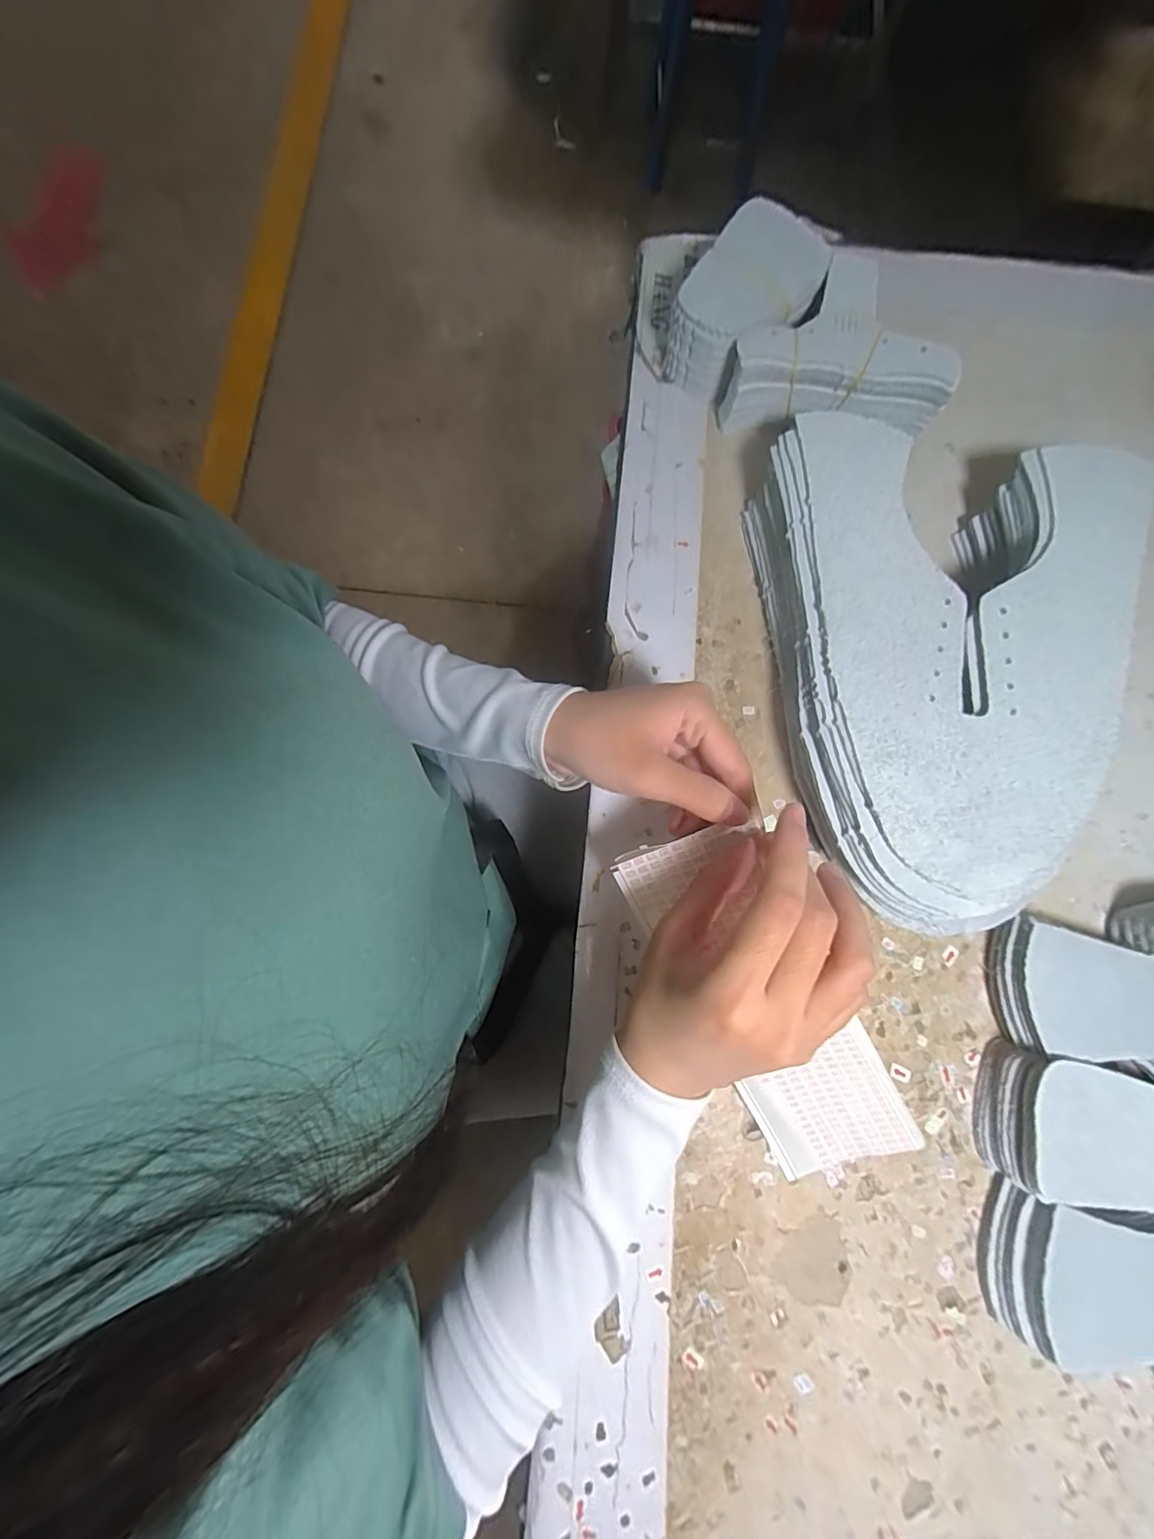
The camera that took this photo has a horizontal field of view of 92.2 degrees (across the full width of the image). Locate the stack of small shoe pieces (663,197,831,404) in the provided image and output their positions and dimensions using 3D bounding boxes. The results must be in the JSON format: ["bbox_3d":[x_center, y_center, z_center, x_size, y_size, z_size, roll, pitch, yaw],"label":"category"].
[{"bbox_3d":[0.112,-0.305,0.372,0.067,0.060,0.097,35,81,6],"label":"stack of small shoe pieces"}]

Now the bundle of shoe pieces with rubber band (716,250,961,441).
[{"bbox_3d":[0.167,-0.270,0.366,0.134,0.054,0.103,8,80,1],"label":"bundle of shoe pieces with rubber band"}]

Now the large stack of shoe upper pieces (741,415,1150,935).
[{"bbox_3d":[0.226,-0.064,0.331,0.202,0.054,0.286,-6,80,-2],"label":"large stack of shoe upper pieces"}]

